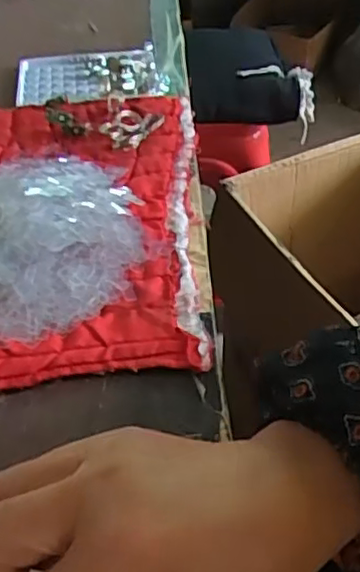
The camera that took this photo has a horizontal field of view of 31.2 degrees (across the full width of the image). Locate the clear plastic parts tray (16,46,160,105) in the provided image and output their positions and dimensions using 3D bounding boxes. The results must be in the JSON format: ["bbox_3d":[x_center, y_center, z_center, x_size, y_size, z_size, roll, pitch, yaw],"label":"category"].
[{"bbox_3d":[-0.090,-0.200,0.618,0.134,0.019,0.098,-2,45,-3],"label":"clear plastic parts tray"}]

